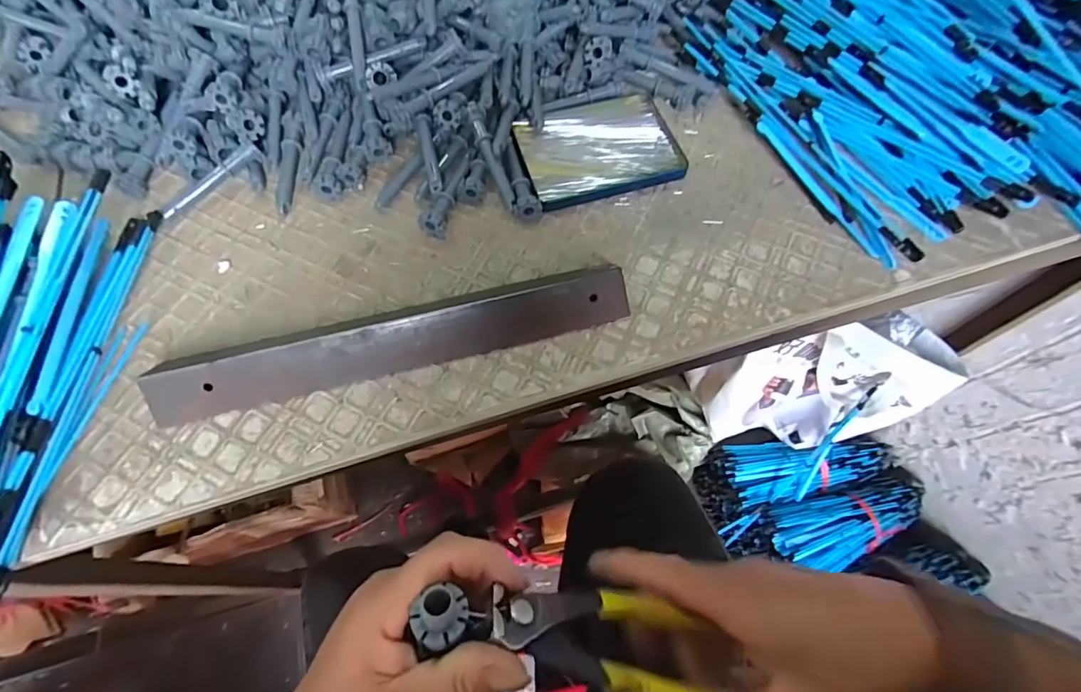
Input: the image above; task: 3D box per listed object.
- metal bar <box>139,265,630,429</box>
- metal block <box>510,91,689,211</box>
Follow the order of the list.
[{"bbox_3d":[-0.097,-0.010,0.345,0.310,0.026,0.048,-13,67,-7],"label":"metal bar"},{"bbox_3d":[0.048,-0.168,0.430,0.131,0.013,0.095,-16,67,-8],"label":"metal block"}]

